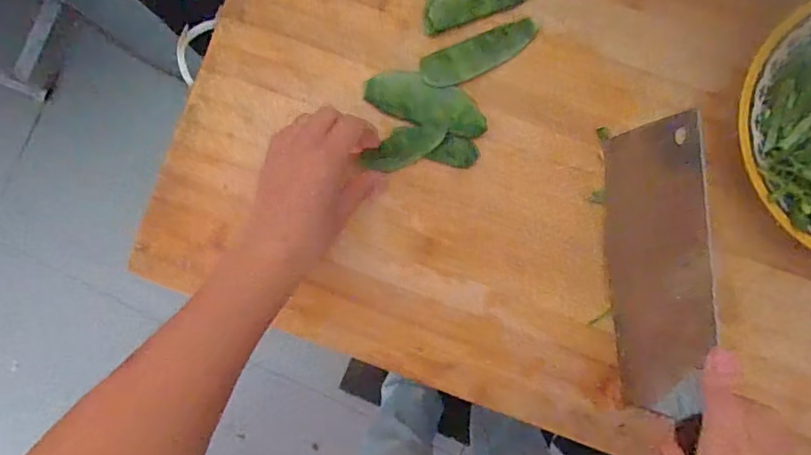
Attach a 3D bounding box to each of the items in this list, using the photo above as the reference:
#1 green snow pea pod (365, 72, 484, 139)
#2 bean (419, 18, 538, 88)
[{"bbox_3d":[0.016,-0.095,0.399,0.093,0.004,0.034,19,88,4],"label":"green snow pea pod"},{"bbox_3d":[0.056,-0.130,0.398,0.090,0.007,0.028,-23,86,1],"label":"bean"}]

